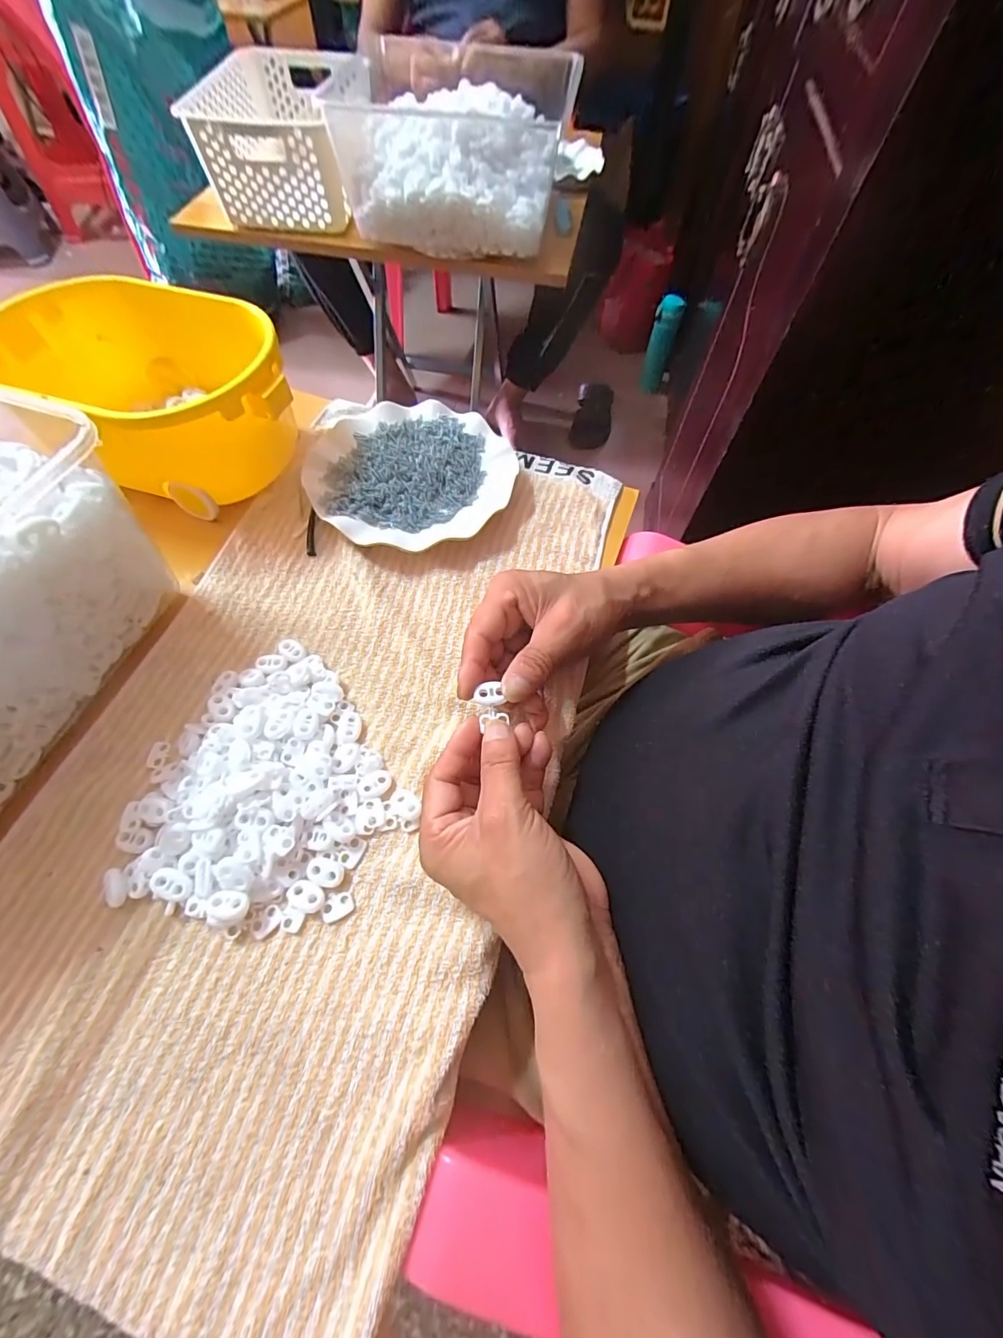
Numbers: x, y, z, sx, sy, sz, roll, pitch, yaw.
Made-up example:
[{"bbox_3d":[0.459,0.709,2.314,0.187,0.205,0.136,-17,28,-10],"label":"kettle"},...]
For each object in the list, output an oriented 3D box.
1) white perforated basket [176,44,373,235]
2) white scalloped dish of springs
[{"bbox_3d":[-0.318,-0.791,0.690,0.208,0.108,0.328,2,62,-1],"label":"white perforated basket"},{"bbox_3d":[-0.096,-0.195,0.437,0.179,0.024,0.201,-36,69,-18],"label":"white scalloped dish of springs"}]

